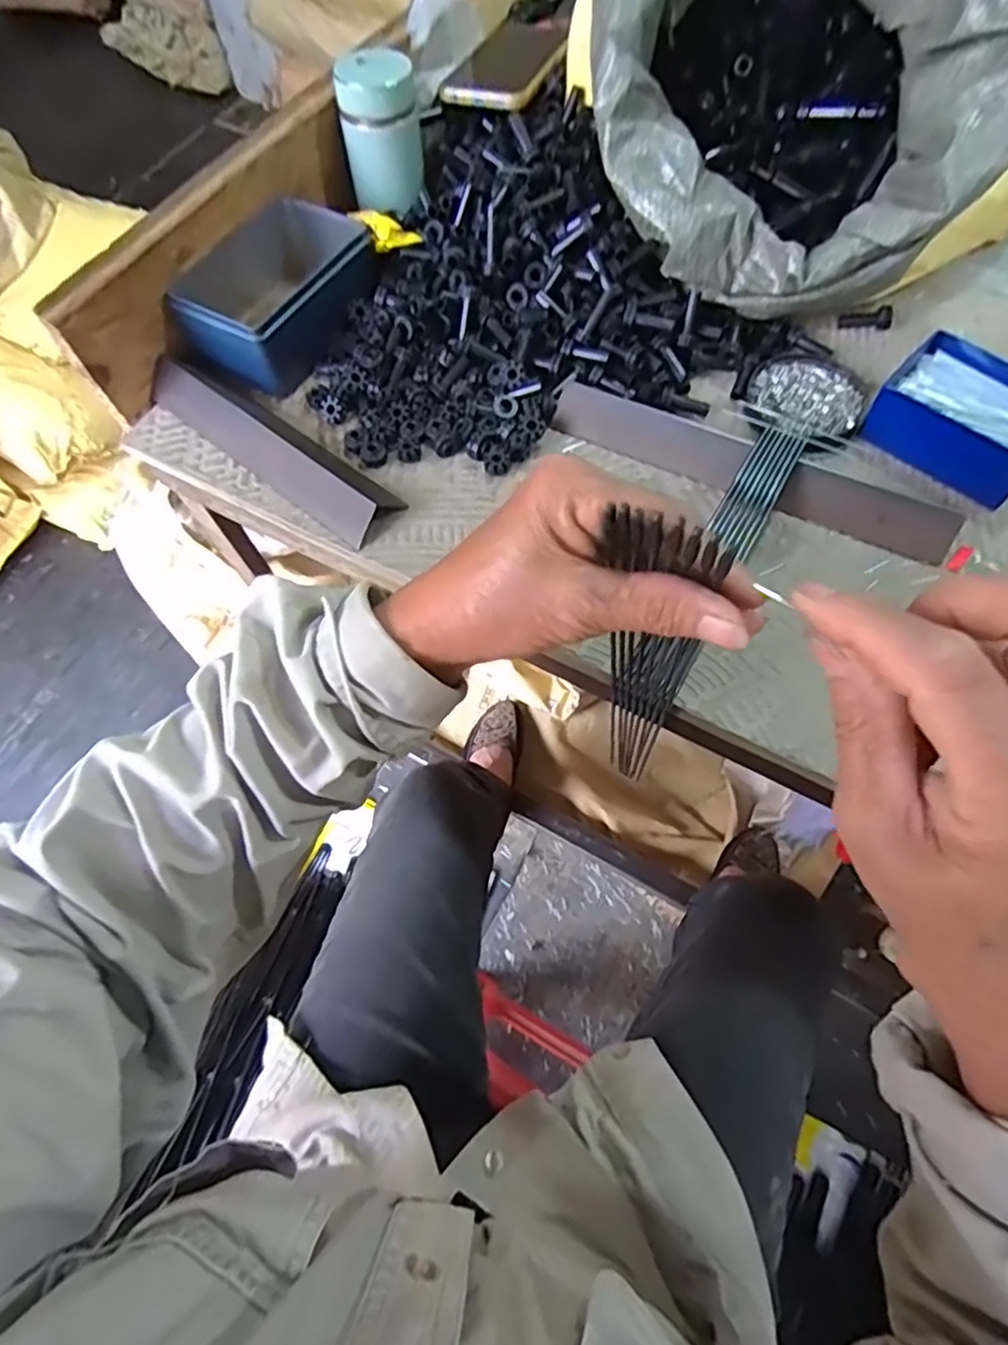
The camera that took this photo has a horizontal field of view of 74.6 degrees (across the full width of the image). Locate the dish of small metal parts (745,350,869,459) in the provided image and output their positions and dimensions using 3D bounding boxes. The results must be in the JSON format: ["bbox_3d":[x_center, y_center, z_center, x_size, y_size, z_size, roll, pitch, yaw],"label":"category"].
[{"bbox_3d":[0.226,-0.204,0.495,0.081,0.015,0.084,-1,64,3],"label":"dish of small metal parts"}]

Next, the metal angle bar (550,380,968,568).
[{"bbox_3d":[0.164,-0.139,0.462,0.277,0.028,0.038,29,70,16],"label":"metal angle bar"}]

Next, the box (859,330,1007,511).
[{"bbox_3d":[0.322,-0.176,0.464,0.109,0.043,0.088,39,73,19],"label":"box"}]

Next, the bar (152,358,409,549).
[{"bbox_3d":[-0.174,-0.172,0.488,0.241,0.032,0.048,37,72,19],"label":"bar"}]

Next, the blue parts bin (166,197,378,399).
[{"bbox_3d":[-0.182,-0.306,0.538,0.113,0.057,0.158,35,71,18],"label":"blue parts bin"}]

